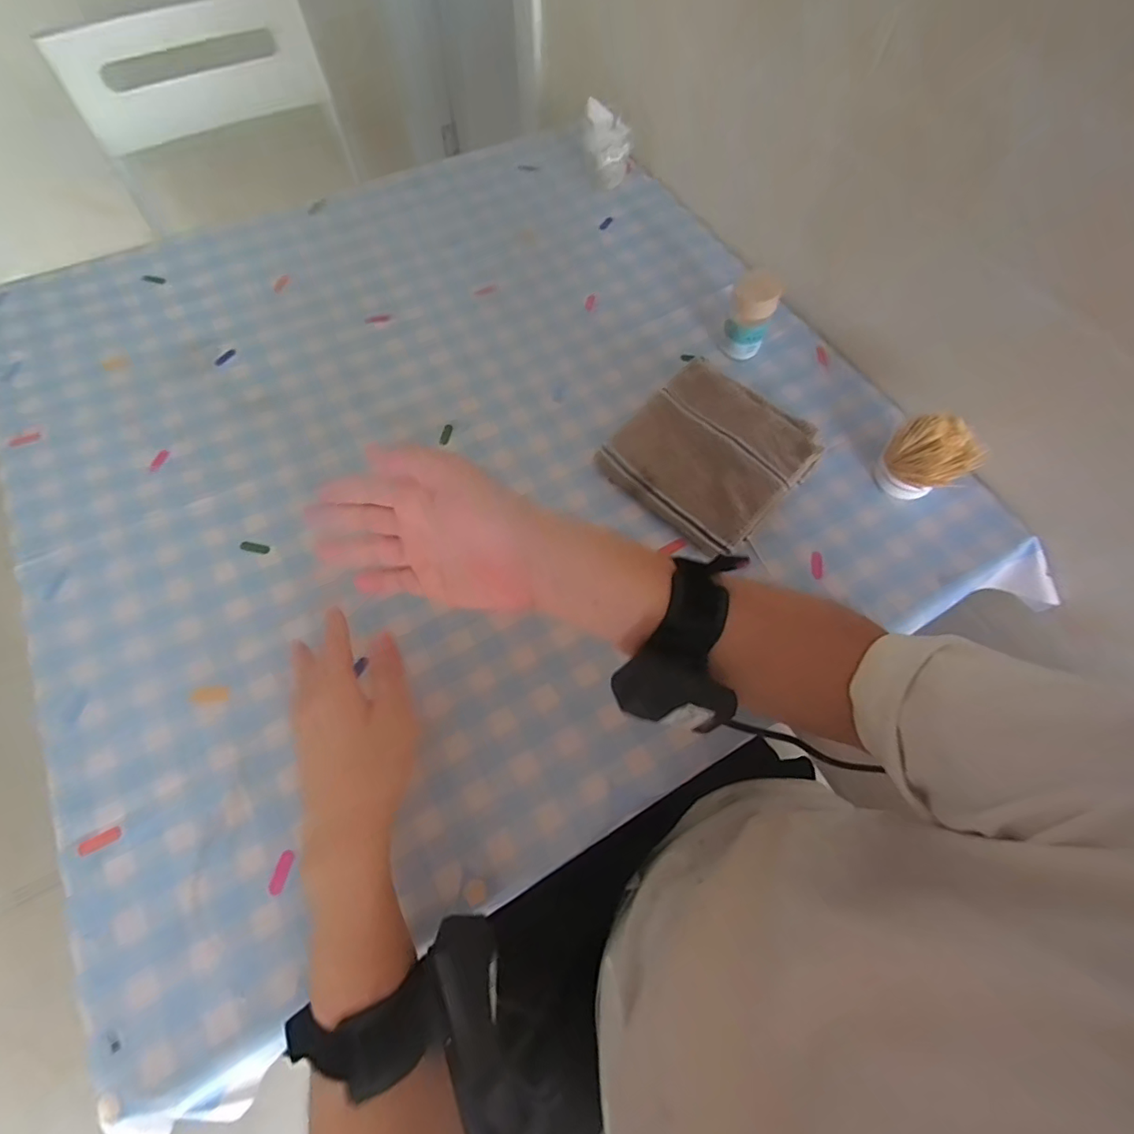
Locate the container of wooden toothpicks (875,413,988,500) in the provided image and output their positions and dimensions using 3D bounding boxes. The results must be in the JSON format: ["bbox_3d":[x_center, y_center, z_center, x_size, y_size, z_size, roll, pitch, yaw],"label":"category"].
[{"bbox_3d":[0.349,-0.105,0.526,0.066,0.067,0.062,1,64,-1],"label":"container of wooden toothpicks"}]

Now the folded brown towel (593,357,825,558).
[{"bbox_3d":[0.142,-0.116,0.547,0.169,0.033,0.170,42,70,17],"label":"folded brown towel"}]

